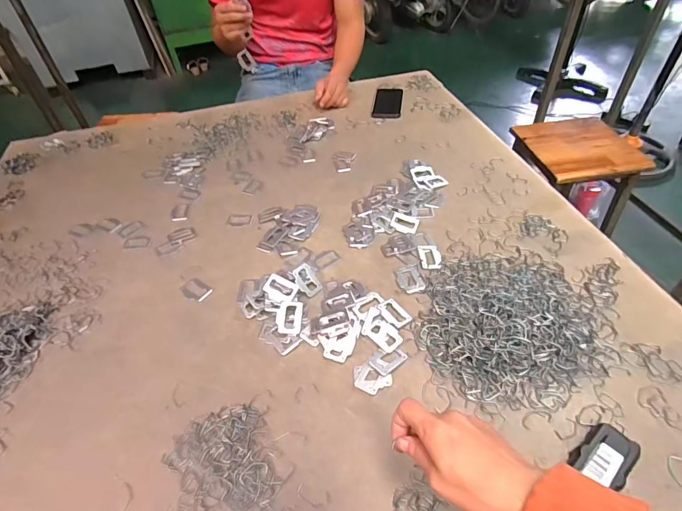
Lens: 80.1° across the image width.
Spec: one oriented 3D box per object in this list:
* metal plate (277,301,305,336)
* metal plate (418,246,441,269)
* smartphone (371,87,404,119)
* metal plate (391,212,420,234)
[{"bbox_3d":[-0.078,0.096,0.626,0.038,0.009,0.054,11,63,2],"label":"metal plate"},{"bbox_3d":[0.157,0.002,0.710,0.037,0.004,0.054,-2,45,3],"label":"metal plate"},{"bbox_3d":[0.133,-0.431,1.138,0.076,0.005,0.183,4,45,9],"label":"smartphone"},{"bbox_3d":[0.121,-0.061,0.772,0.051,0.004,0.044,15,58,9],"label":"metal plate"}]

